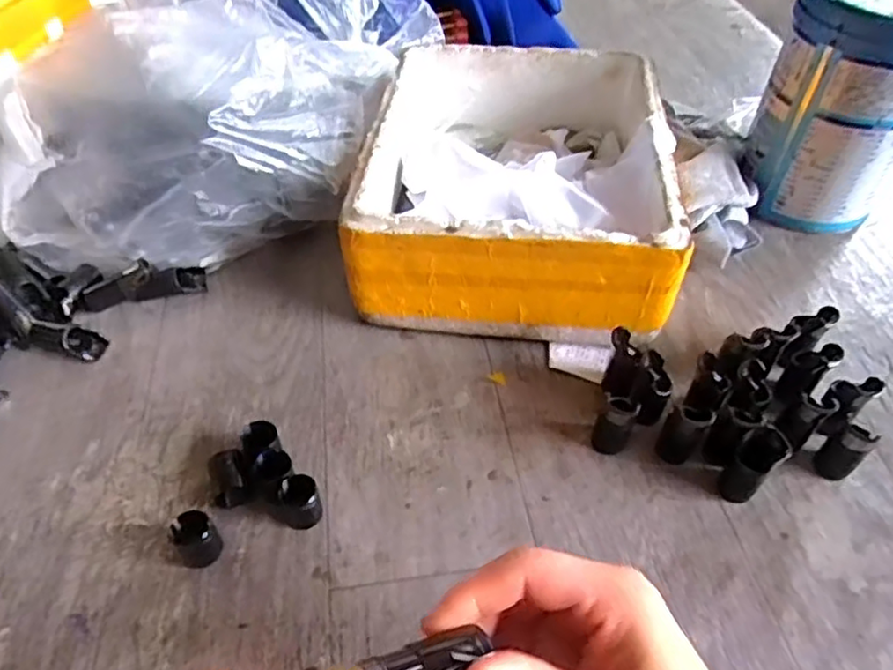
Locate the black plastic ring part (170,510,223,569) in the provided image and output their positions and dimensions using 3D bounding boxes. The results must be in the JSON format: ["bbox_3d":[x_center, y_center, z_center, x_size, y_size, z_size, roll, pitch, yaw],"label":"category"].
[{"bbox_3d":[-0.143,0.117,0.369,0.022,0.031,0.018,-31,56,-26],"label":"black plastic ring part"}]

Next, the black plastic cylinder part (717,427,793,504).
[{"bbox_3d":[0.186,0.082,0.395,0.024,0.054,0.024,1,48,-1],"label":"black plastic cylinder part"}]

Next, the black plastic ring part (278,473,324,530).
[{"bbox_3d":[-0.087,0.100,0.387,0.021,0.030,0.020,1,48,-1],"label":"black plastic ring part"}]

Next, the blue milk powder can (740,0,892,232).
[{"bbox_3d":[0.340,-0.195,0.558,0.123,0.191,0.119,24,51,19],"label":"blue milk powder can"}]

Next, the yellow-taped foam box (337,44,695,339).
[{"bbox_3d":[0.058,-0.128,0.544,0.240,0.104,0.278,7,48,6],"label":"yellow-taped foam box"}]

